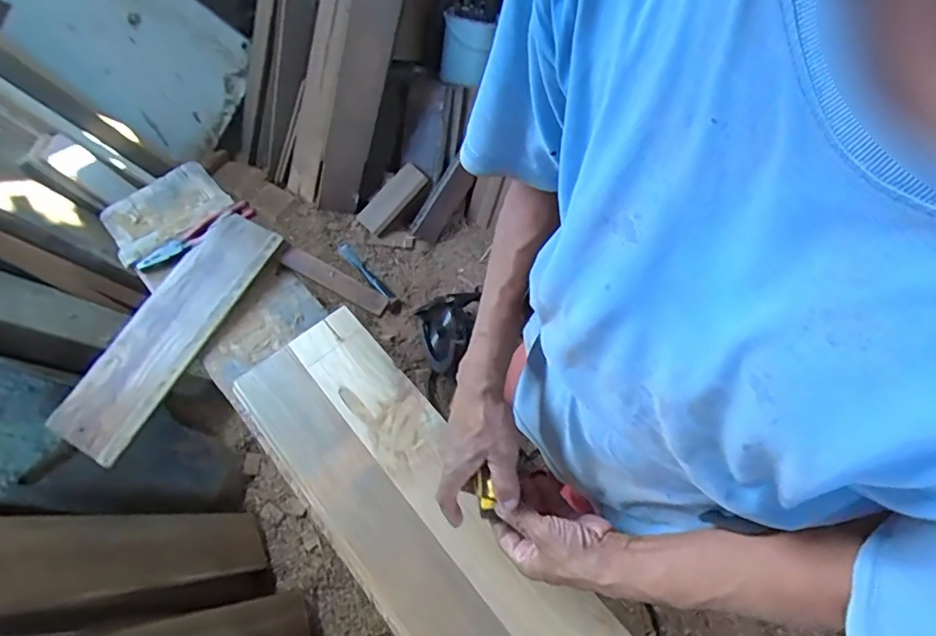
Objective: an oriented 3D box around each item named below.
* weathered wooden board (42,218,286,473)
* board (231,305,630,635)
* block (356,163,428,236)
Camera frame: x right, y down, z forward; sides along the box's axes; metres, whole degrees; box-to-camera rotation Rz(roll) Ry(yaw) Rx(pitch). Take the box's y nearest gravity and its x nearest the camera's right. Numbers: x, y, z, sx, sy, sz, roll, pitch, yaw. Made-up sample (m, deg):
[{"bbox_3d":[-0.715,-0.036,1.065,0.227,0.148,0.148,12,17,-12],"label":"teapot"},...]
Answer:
[{"bbox_3d":[-0.435,0.010,0.797,0.119,0.022,0.394,29,70,8],"label":"weathered wooden board"},{"bbox_3d":[-0.028,0.265,0.634,0.187,0.032,0.677,-36,68,-21],"label":"board"},{"bbox_3d":[-0.216,-0.343,1.549,0.080,0.020,0.225,44,85,-15],"label":"block"}]

